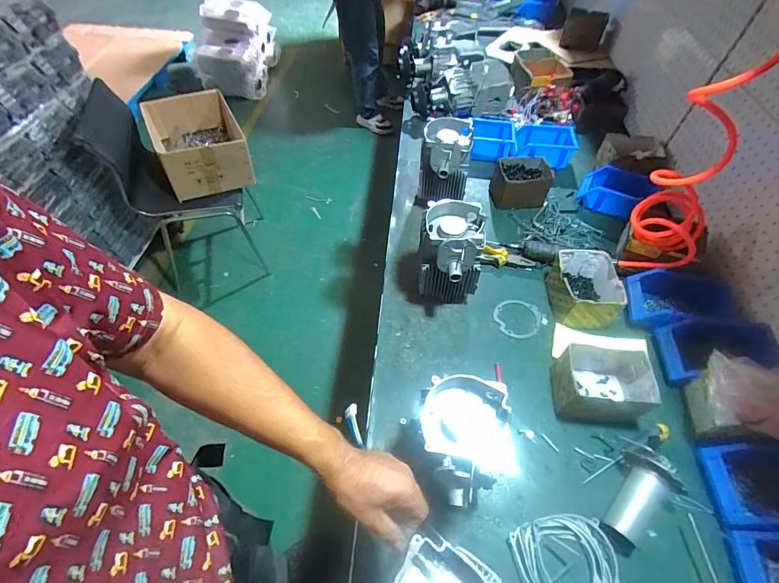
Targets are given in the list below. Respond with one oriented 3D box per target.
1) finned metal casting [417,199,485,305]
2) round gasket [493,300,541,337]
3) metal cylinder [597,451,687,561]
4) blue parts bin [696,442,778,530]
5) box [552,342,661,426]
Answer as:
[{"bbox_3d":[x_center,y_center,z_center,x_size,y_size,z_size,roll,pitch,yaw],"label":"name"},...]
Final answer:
[{"bbox_3d":[0.127,-0.063,0.831,0.124,0.213,0.165,7,54,4],"label":"finned metal casting"},{"bbox_3d":[0.285,0.058,0.868,0.097,0.007,0.108,24,58,16],"label":"round gasket"},{"bbox_3d":[0.397,0.334,0.609,0.085,0.083,0.166,29,71,19],"label":"metal cylinder"},{"bbox_3d":[0.602,0.305,0.600,0.150,0.102,0.131,6,54,4],"label":"blue parts bin"},{"bbox_3d":[0.400,0.175,0.723,0.172,0.092,0.132,7,54,5],"label":"box"}]

